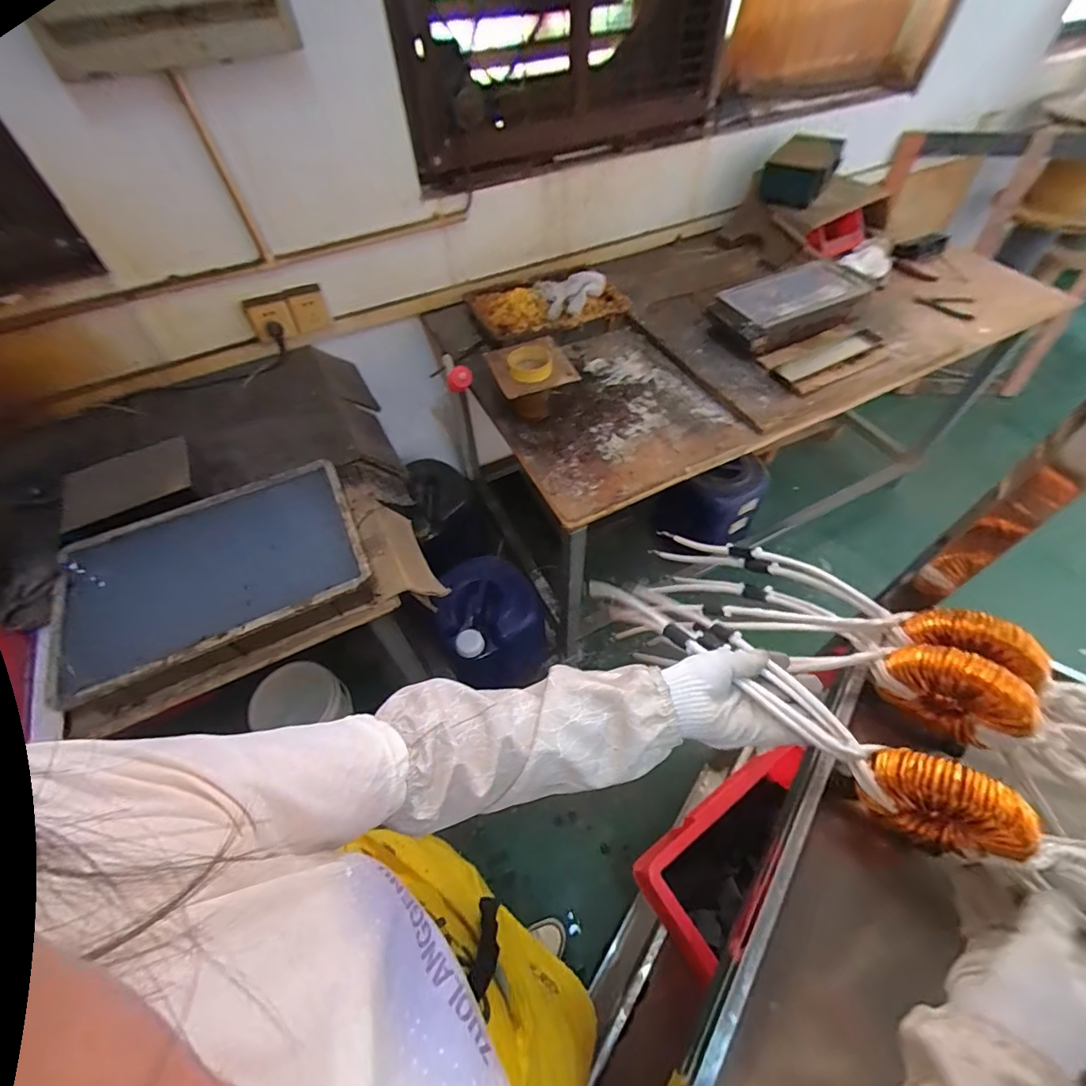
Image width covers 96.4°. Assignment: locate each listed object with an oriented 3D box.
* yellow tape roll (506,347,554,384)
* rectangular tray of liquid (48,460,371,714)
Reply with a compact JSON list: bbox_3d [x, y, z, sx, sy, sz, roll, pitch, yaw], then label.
[{"bbox_3d":[-0.026,-0.358,0.967,0.086,0.024,0.095,-7,54,-4],"label":"yellow tape roll"},{"bbox_3d":[-0.518,0.037,0.768,0.431,0.031,0.293,-22,56,-14],"label":"rectangular tray of liquid"}]

